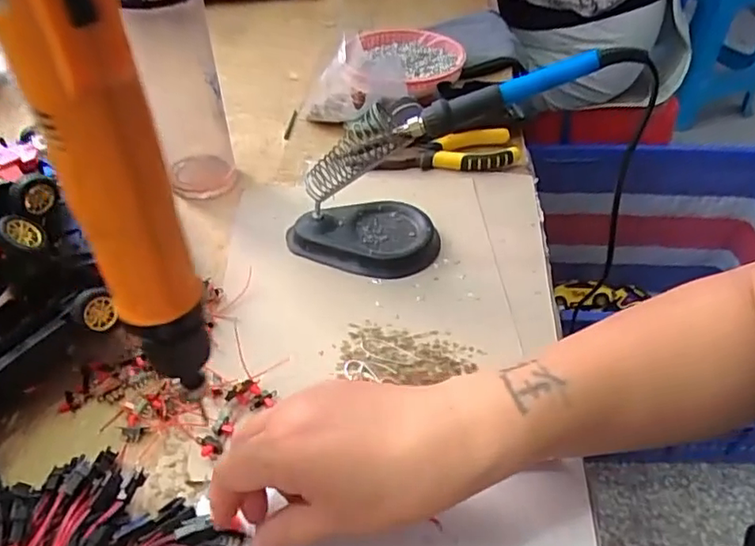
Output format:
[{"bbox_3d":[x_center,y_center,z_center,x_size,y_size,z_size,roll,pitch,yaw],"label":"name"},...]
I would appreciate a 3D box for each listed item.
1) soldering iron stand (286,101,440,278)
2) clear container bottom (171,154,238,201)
[{"bbox_3d":[-0.012,-0.055,0.439,0.119,0.088,0.076,3,44,2],"label":"soldering iron stand"},{"bbox_3d":[-0.157,-0.088,0.528,0.056,0.015,0.052,-10,44,-10],"label":"clear container bottom"}]

